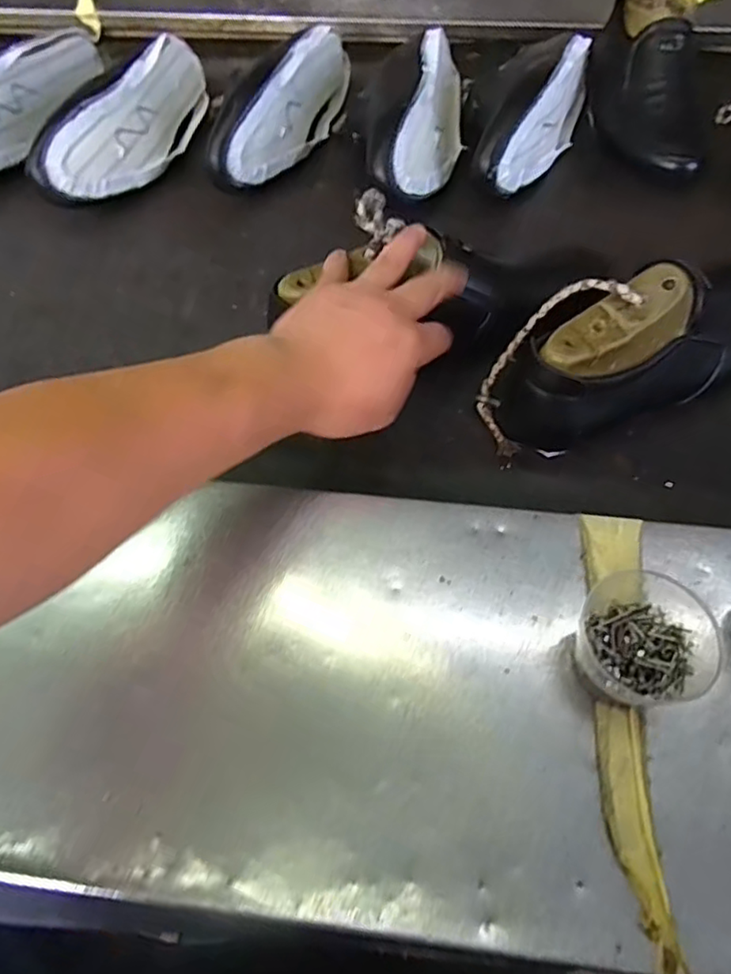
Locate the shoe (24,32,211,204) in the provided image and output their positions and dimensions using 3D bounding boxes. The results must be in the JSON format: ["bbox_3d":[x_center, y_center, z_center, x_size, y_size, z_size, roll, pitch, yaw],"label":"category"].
[{"bbox_3d":[-0.242,-0.361,0.636,0.075,0.090,0.253,12,60,10],"label":"shoe"}]

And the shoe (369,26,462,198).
[{"bbox_3d":[0.052,-0.366,0.613,0.086,0.071,0.253,3,58,4],"label":"shoe"}]

